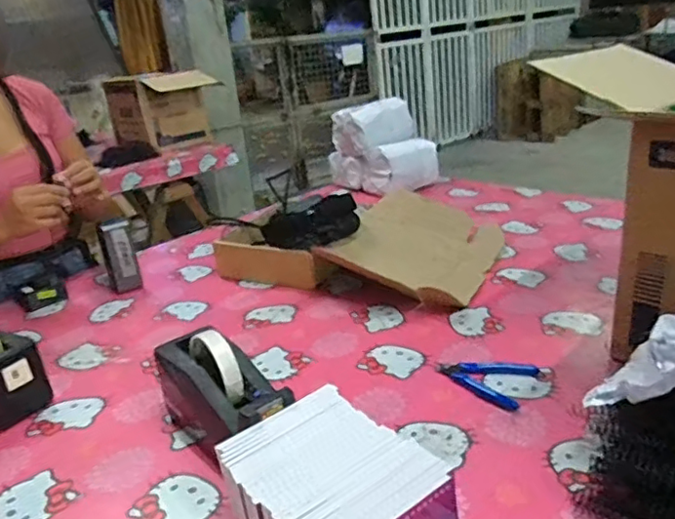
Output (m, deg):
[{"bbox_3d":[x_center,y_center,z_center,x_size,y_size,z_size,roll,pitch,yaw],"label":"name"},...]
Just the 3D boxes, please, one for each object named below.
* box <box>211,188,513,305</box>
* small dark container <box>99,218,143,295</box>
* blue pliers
[{"bbox_3d":[0.043,-0.034,1.080,0.452,0.078,0.353,7,25,27],"label":"box"},{"bbox_3d":[-0.401,-0.004,1.084,0.055,0.134,0.038,-16,24,-23],"label":"small dark container"},{"bbox_3d":[0.177,0.142,0.712,0.108,0.012,0.087,9,27,32],"label":"blue pliers"}]

